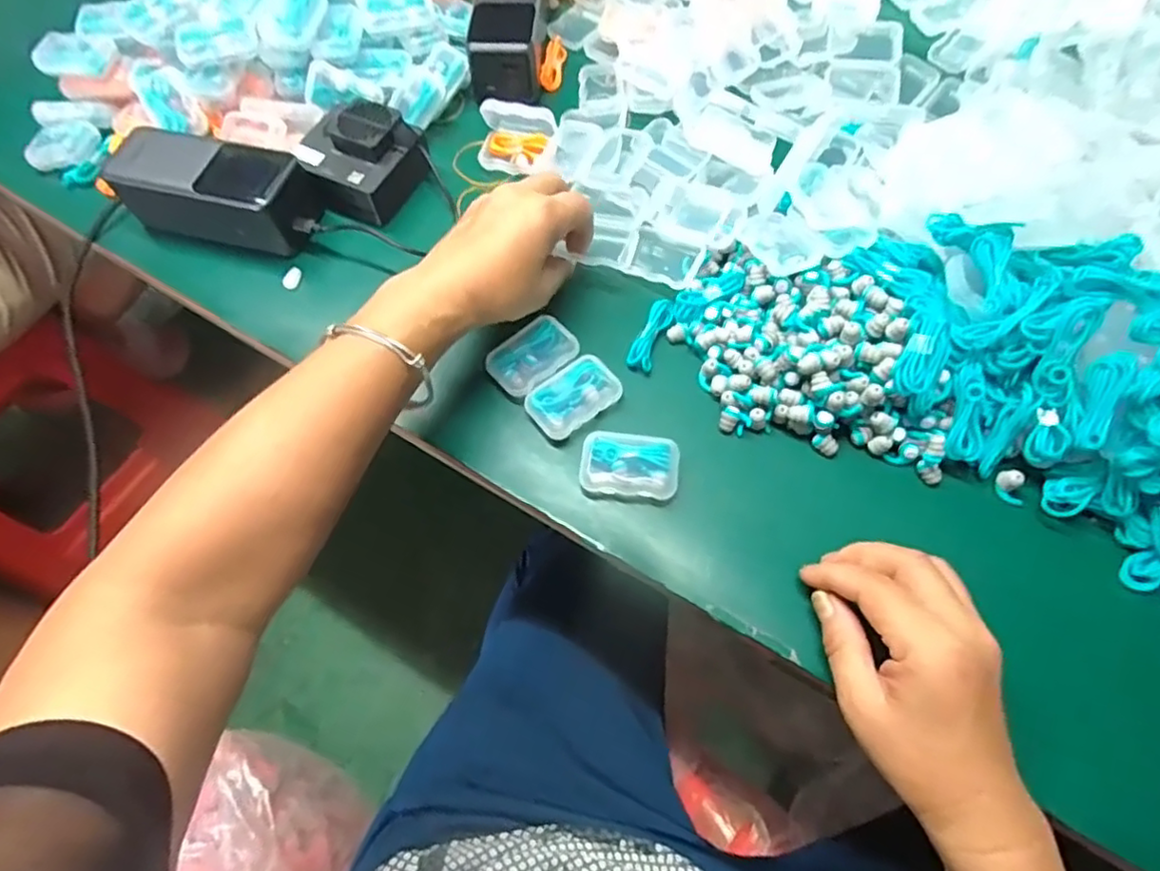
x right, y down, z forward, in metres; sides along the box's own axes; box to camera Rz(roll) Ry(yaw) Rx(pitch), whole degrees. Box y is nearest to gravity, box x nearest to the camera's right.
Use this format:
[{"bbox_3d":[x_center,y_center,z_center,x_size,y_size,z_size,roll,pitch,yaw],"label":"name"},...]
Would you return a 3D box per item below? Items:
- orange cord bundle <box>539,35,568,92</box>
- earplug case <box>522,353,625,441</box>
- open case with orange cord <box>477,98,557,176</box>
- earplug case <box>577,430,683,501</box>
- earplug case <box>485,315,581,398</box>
[{"bbox_3d":[-0.021,-0.312,0.521,0.015,0.015,0.055,10,77,6],"label":"orange cord bundle"},{"bbox_3d":[-0.003,-0.021,0.384,0.056,0.017,0.035,-38,69,-15],"label":"earplug case"},{"bbox_3d":[-0.046,-0.222,0.464,0.058,0.036,0.039,10,65,7],"label":"open case with orange cord"},{"bbox_3d":[0.029,0.018,0.363,0.055,0.020,0.034,6,64,5],"label":"earplug case"},{"bbox_3d":[-0.029,-0.048,0.397,0.055,0.022,0.035,-38,69,-16],"label":"earplug case"}]

